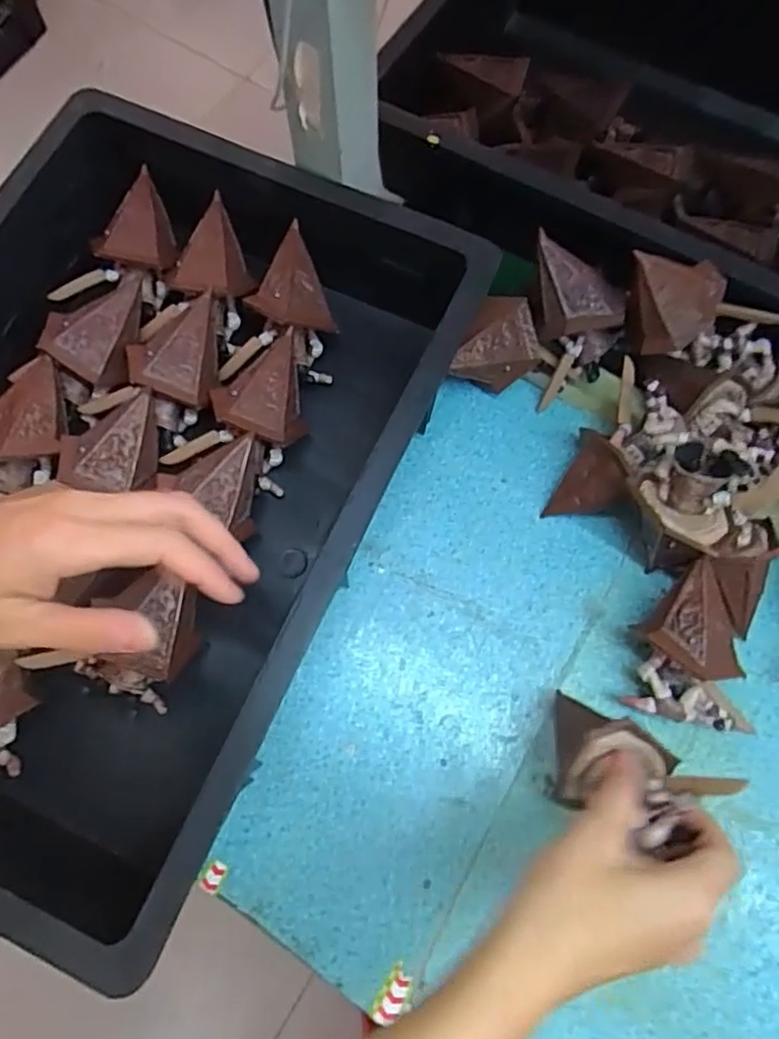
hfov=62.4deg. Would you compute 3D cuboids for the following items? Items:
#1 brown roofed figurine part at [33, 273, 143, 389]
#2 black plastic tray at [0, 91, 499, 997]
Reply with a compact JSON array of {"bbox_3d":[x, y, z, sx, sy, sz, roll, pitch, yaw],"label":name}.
[{"bbox_3d":[-0.202,-0.130,0.440,0.058,0.023,0.076,9,74,2],"label":"brown roofed figurine part"},{"bbox_3d":[-0.167,-0.025,0.406,0.306,0.094,0.439,24,75,6],"label":"black plastic tray"}]

